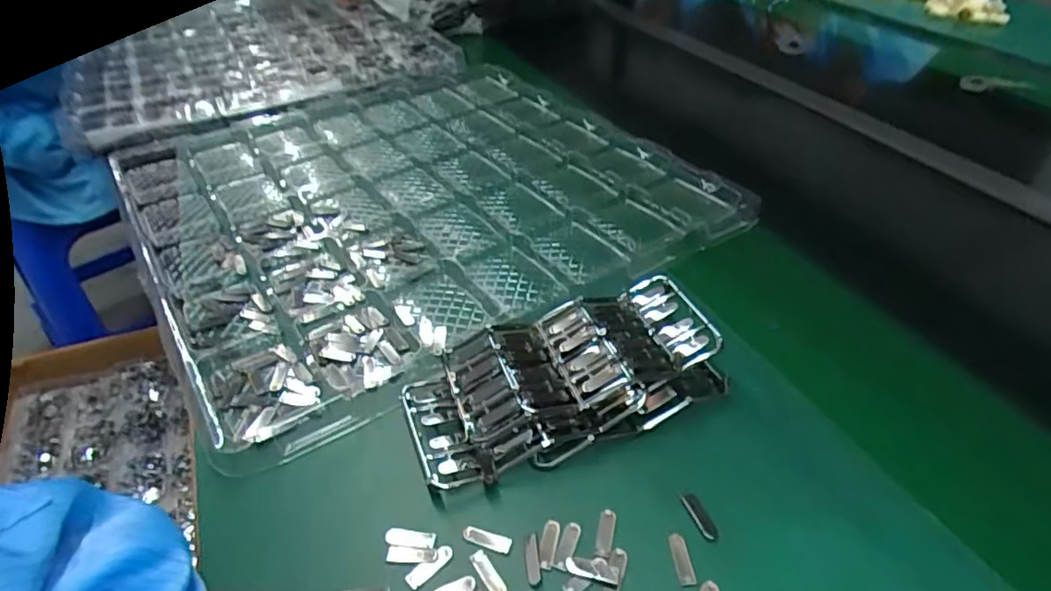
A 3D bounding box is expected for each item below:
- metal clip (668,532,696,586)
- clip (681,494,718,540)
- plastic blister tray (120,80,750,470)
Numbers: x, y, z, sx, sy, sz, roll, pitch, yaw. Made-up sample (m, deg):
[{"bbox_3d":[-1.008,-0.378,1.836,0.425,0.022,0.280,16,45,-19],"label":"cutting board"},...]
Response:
[{"bbox_3d":[0.085,0.143,0.323,0.009,0.005,0.026,-3,38,-4],"label":"metal clip"},{"bbox_3d":[0.101,0.127,0.343,0.010,0.004,0.028,-17,43,-18],"label":"clip"},{"bbox_3d":[-0.118,-0.115,0.644,0.525,0.040,0.515,-24,45,-26],"label":"plastic blister tray"}]

